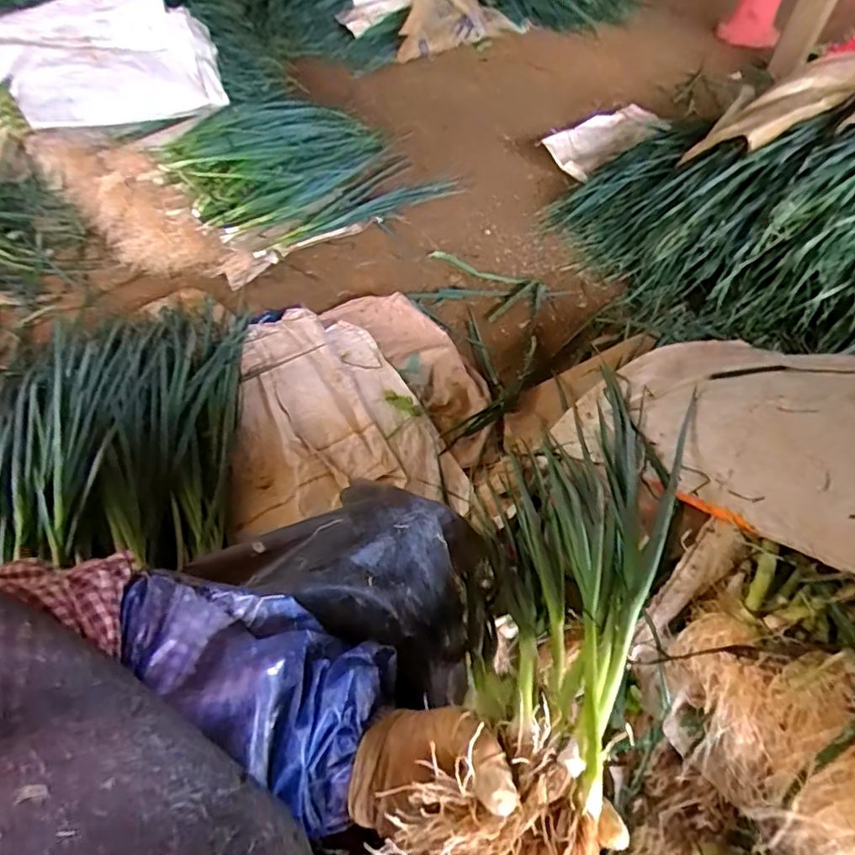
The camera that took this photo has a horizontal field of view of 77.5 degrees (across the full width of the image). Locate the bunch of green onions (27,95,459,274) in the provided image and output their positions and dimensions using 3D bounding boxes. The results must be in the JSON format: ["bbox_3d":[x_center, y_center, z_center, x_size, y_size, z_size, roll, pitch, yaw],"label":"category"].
[{"bbox_3d":[-0.492,-0.710,1.502,0.962,0.192,0.627,-26,59,-22],"label":"bunch of green onions"}]

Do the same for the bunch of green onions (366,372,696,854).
[{"bbox_3d":[0.134,0.146,0.559,0.155,0.155,0.688,18,25,14],"label":"bunch of green onions"}]

